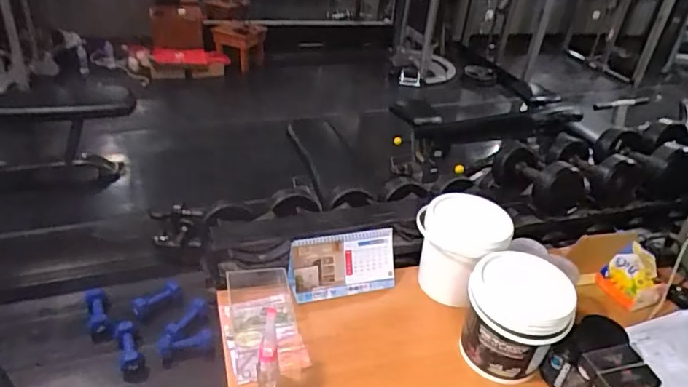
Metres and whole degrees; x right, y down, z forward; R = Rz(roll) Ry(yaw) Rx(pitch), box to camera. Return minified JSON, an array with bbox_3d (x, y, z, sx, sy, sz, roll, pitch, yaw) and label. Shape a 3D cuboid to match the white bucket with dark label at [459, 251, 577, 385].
[{"bbox_3d":[0.351,0.272,1.102,0.191,0.217,0.212,16,34,15],"label":"white bucket with dark label"}]

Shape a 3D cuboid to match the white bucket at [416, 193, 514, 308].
[{"bbox_3d":[0.286,0.142,1.295,0.203,0.224,0.206,4,33,-3],"label":"white bucket"}]

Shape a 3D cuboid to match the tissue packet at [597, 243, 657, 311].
[{"bbox_3d":[0.752,0.213,1.385,0.169,0.046,0.117,-45,48,-7],"label":"tissue packet"}]

